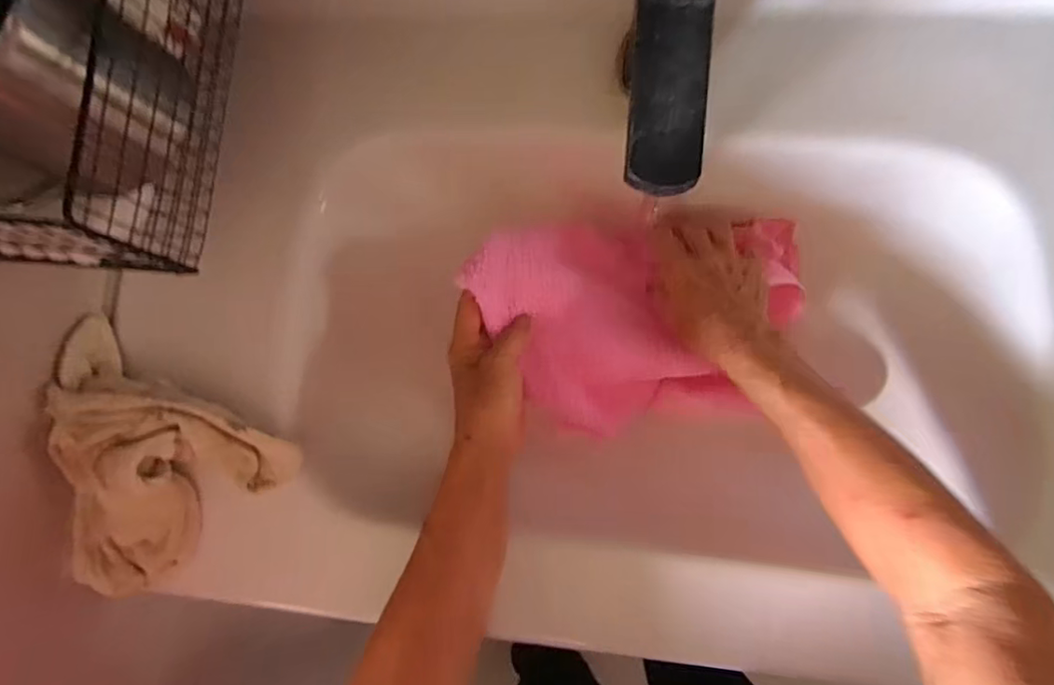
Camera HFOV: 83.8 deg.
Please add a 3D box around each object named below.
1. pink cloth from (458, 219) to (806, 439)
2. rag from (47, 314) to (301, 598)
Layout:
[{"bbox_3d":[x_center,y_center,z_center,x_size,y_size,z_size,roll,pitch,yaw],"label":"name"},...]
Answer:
[{"bbox_3d":[0.098,-0.019,0.462,0.258,0.114,0.168,-4,83,6],"label":"pink cloth"},{"bbox_3d":[-0.275,0.095,0.409,0.182,0.059,0.157,28,87,9],"label":"rag"}]

